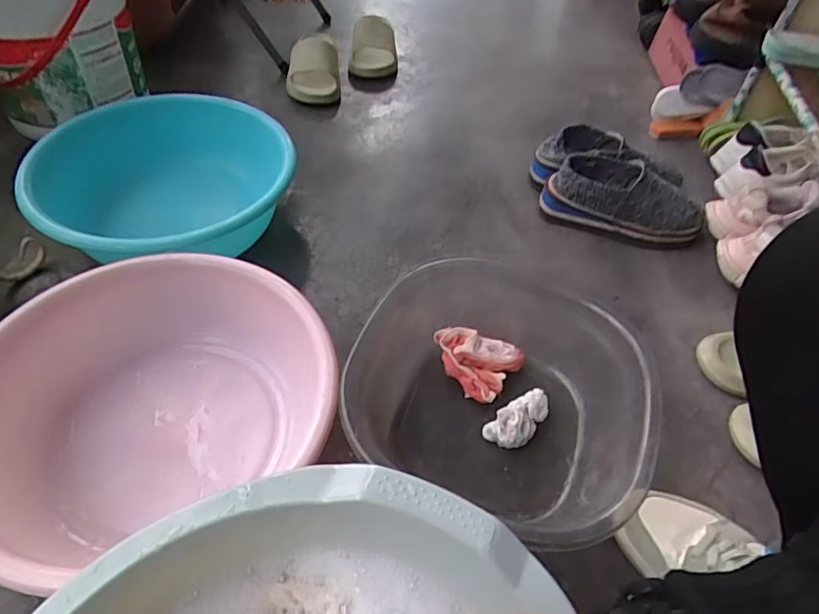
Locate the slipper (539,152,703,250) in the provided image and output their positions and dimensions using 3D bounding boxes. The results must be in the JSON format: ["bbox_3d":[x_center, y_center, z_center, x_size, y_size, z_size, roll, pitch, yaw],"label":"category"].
[{"bbox_3d":[0.333,-0.170,0.834,0.243,0.074,0.101,13,51,4],"label":"slipper"}]

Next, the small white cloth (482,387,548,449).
[{"bbox_3d":[0.122,0.125,0.594,0.080,0.042,0.041,-35,62,-29],"label":"small white cloth"}]

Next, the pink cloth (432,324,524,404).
[{"bbox_3d":[0.074,0.061,0.640,0.101,0.037,0.078,33,55,19],"label":"pink cloth"}]

